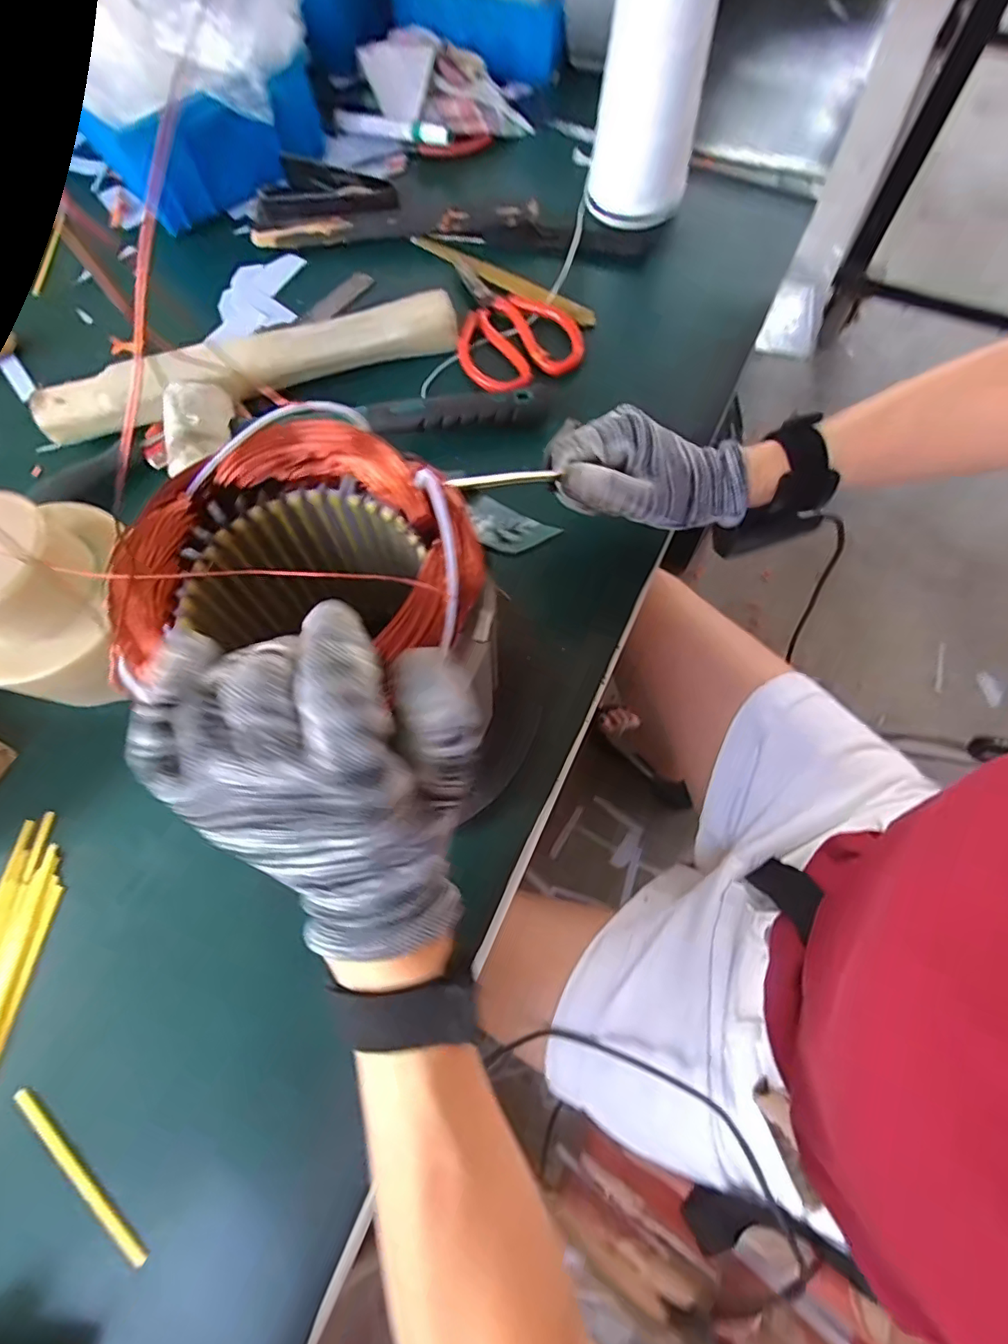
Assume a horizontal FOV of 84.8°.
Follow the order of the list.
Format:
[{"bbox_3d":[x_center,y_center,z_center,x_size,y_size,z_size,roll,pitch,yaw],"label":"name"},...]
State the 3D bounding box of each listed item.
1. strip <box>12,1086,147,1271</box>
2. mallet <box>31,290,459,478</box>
[{"bbox_3d":[-0.224,0.264,0.291,0.110,0.007,0.007,38,76,15],"label":"strip"},{"bbox_3d":[-0.189,-0.220,0.433,0.335,0.045,0.117,-19,70,-4],"label":"mallet"}]

